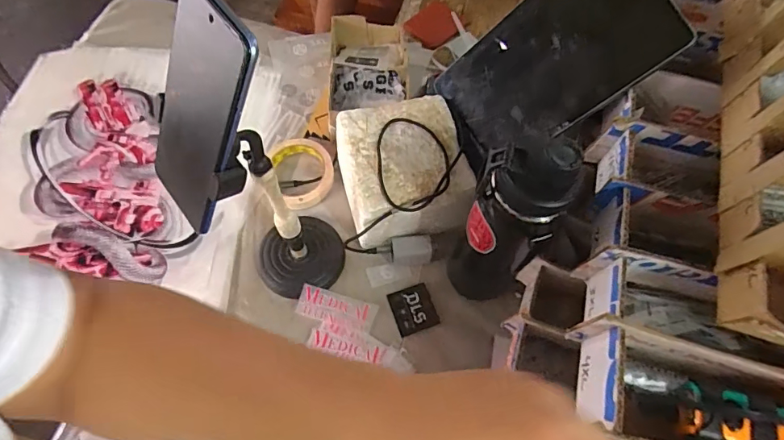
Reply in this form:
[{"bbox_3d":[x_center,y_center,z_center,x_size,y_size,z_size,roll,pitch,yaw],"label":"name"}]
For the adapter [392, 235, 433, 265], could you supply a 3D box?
[{"bbox_3d":[0.024,0.037,0.584,0.047,0.034,0.032,-7,65,-7],"label":"adapter"}]

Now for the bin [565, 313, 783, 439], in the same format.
[{"bbox_3d":[0.220,0.133,0.349,0.161,0.066,0.082,14,64,3],"label":"bin"}]

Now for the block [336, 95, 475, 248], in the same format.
[{"bbox_3d":[0.006,-0.051,0.593,0.141,0.124,0.143,-11,65,-9],"label":"block"}]

